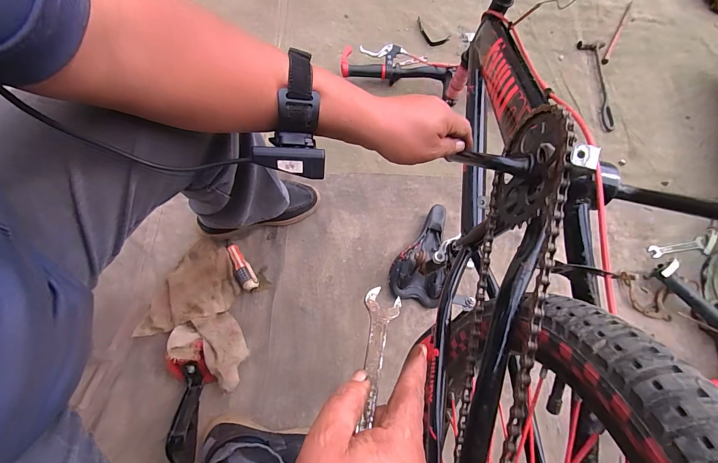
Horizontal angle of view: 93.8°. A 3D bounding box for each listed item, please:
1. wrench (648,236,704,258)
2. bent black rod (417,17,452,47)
[{"bbox_3d":[0.772,0.038,0.811,0.134,0.004,0.030,-9,77,-3],"label":"wrench"},{"bbox_3d":[0.205,-0.570,0.966,0.109,0.014,0.052,33,79,6],"label":"bent black rod"}]

